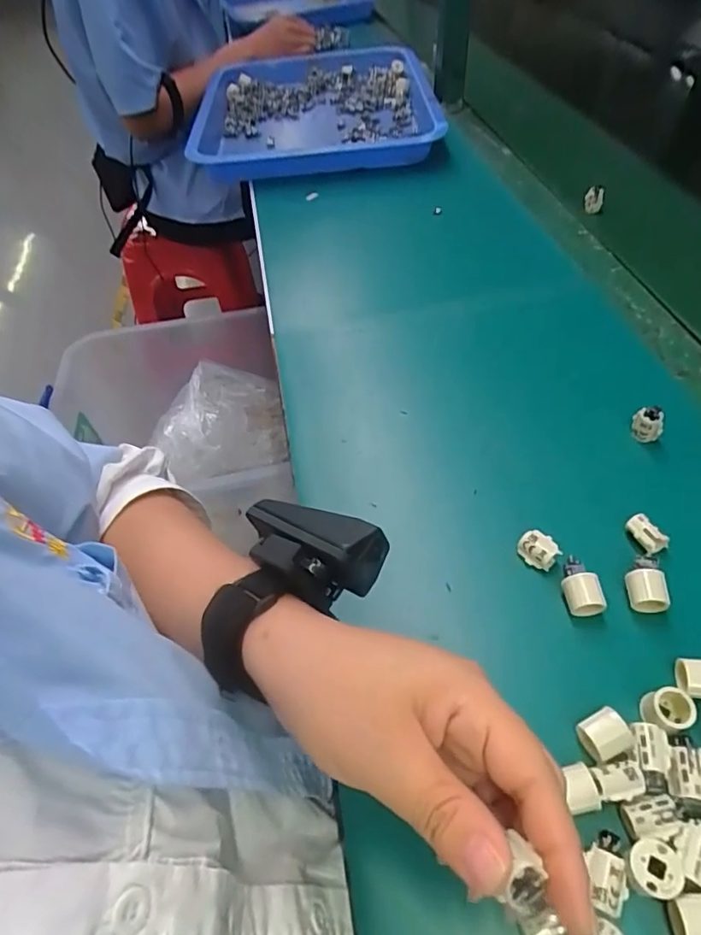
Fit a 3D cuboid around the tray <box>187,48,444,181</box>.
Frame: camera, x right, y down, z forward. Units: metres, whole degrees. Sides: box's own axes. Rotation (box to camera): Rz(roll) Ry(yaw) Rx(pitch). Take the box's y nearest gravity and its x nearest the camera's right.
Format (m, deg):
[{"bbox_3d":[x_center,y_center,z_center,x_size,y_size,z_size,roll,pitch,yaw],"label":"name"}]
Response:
[{"bbox_3d":[-0.049,-0.569,0.859,0.340,0.055,0.476,-1,51,1],"label":"tray"}]

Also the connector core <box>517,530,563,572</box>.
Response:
[{"bbox_3d":[0.115,0.050,0.338,0.023,0.013,0.016,33,59,25],"label":"connector core"}]

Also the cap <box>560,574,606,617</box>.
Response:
[{"bbox_3d":[0.132,0.073,0.313,0.019,0.017,0.021,-5,51,-2],"label":"cap"}]

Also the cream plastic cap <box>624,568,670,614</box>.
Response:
[{"bbox_3d":[0.167,0.069,0.311,0.020,0.015,0.020,3,51,4],"label":"cream plastic cap"}]

